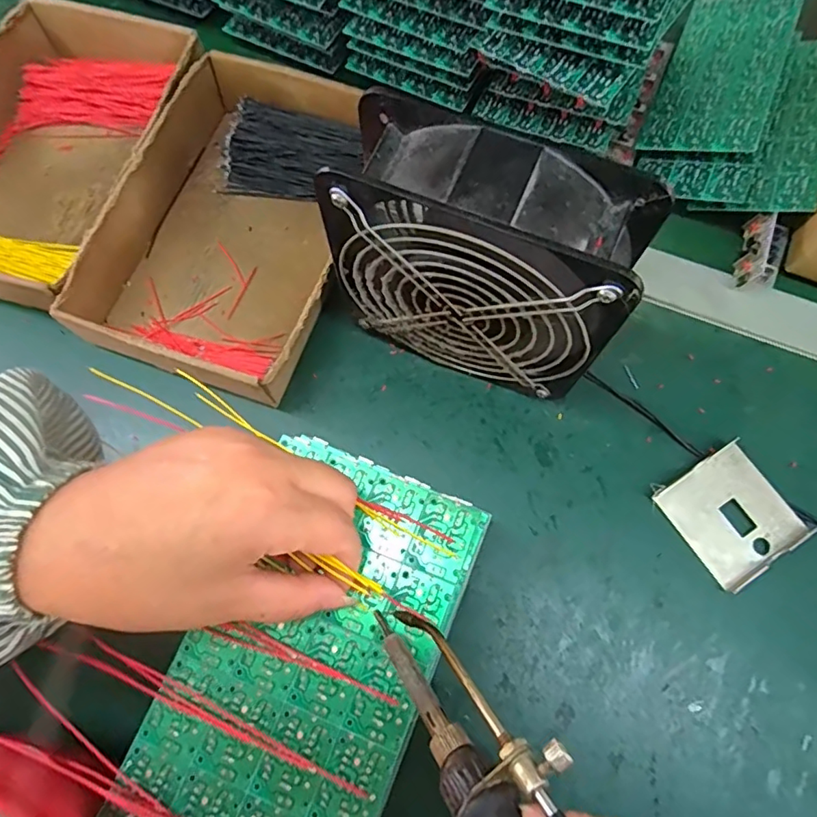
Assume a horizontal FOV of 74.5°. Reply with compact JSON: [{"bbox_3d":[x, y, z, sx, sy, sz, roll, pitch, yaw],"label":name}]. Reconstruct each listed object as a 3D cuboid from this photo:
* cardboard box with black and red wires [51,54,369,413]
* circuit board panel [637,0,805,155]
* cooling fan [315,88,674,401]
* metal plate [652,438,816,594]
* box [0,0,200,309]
[{"bbox_3d":[-0.115,-0.130,0.371,0.150,0.045,0.232,16,71,5],"label":"cardboard box with black and red wires"},{"bbox_3d":[0.238,-0.257,0.406,0.076,0.005,0.169,17,70,28],"label":"circuit board panel"},{"bbox_3d":[0.037,-0.071,0.297,0.145,0.152,0.055,24,72,7],"label":"cooling fan"},{"bbox_3d":[0.196,0.064,0.325,0.066,0.009,0.068,-33,74,-12],"label":"metal plate"},{"bbox_3d":[-0.256,-0.188,0.388,0.154,0.043,0.232,15,71,4],"label":"box"}]

